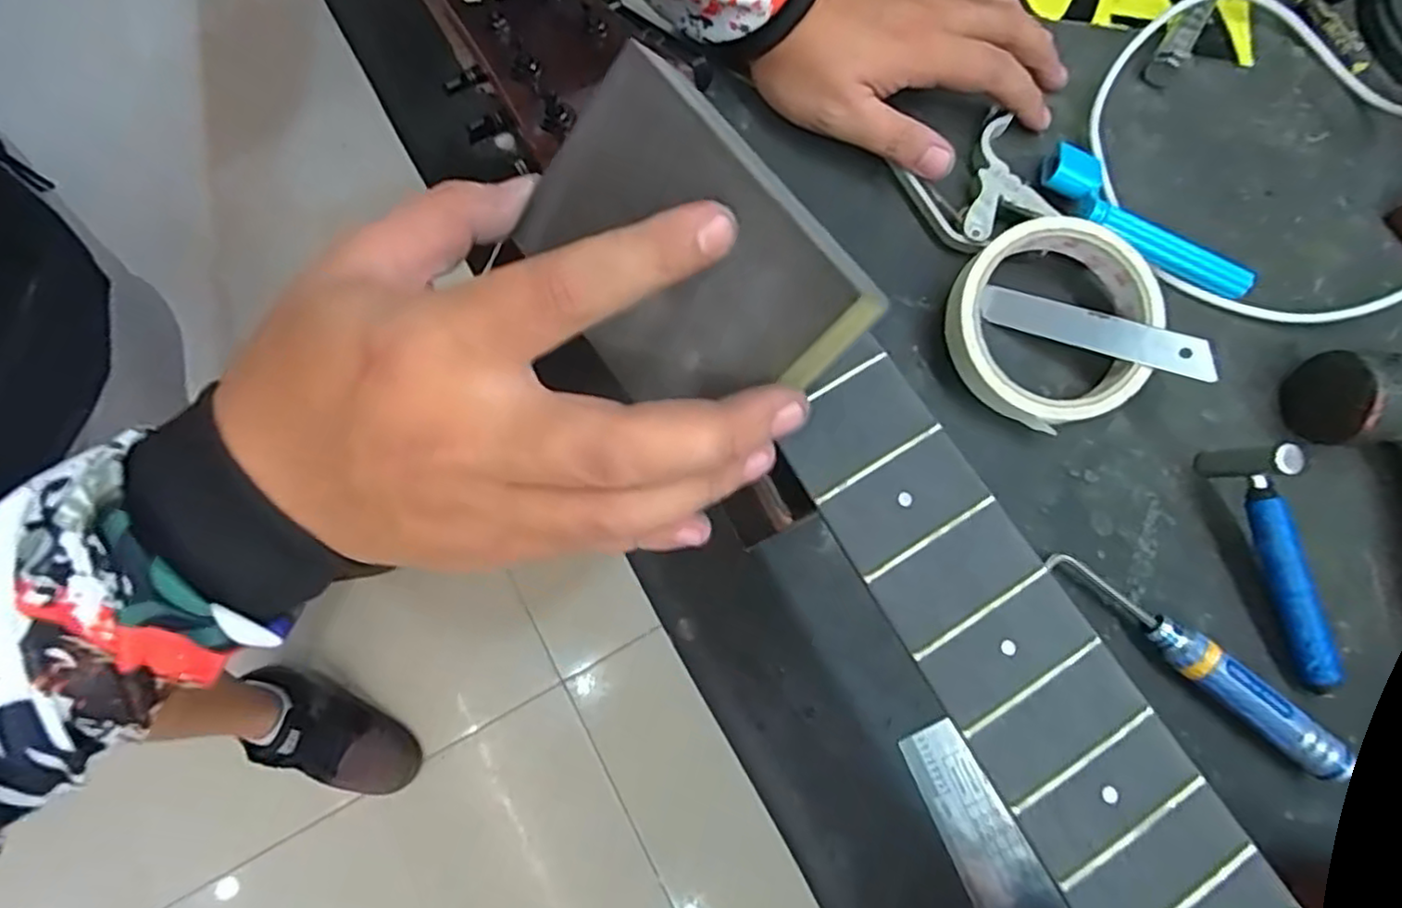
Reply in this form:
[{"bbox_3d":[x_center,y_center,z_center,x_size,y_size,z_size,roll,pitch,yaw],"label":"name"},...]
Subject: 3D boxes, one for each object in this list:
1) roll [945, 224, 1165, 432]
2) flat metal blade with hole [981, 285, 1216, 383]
[{"bbox_3d":[0.161,-0.059,0.314,0.098,0.026,0.087,-23,78,-6],"label":"roll"},{"bbox_3d":[0.181,-0.057,0.315,0.099,0.004,0.018,23,89,23],"label":"flat metal blade with hole"}]

